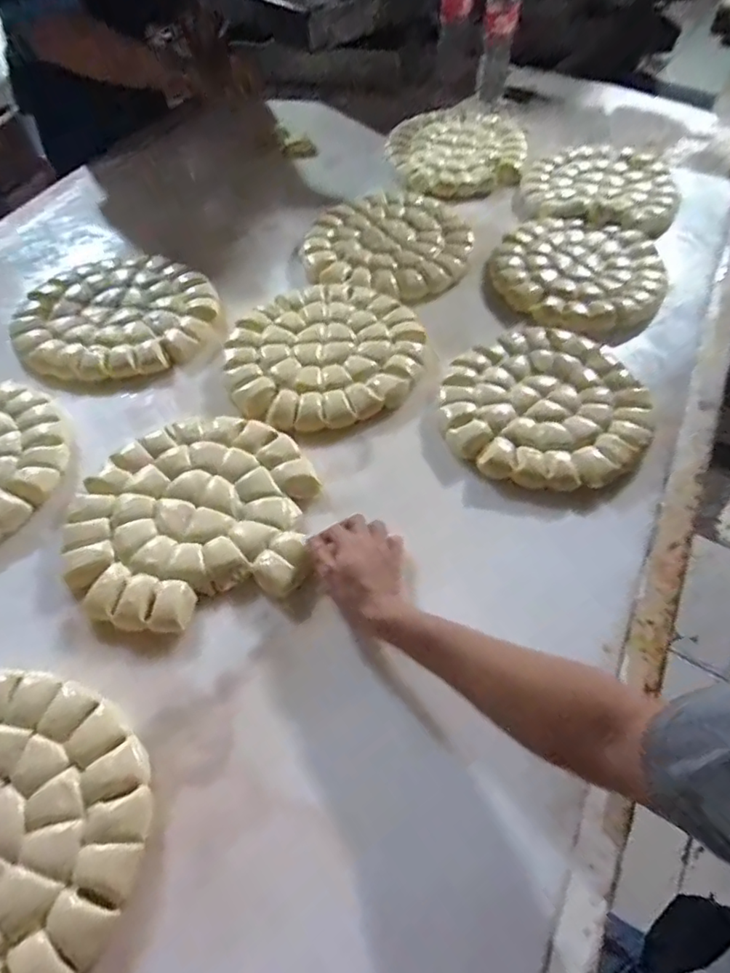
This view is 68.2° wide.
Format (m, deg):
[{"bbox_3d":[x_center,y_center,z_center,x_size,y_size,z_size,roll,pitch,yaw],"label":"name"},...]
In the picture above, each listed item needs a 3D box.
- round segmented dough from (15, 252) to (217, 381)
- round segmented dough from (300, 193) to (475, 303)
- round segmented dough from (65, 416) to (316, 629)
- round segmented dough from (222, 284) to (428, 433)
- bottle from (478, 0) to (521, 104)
[{"bbox_3d":[-0.372,-0.263,0.811,0.290,0.027,0.253,-10,60,-8],"label":"round segmented dough"},{"bbox_3d":[0.039,-0.415,0.916,0.273,0.036,0.242,9,59,4],"label":"round segmented dough"},{"bbox_3d":[-0.196,0.025,0.616,0.274,0.029,0.249,-14,60,-10],"label":"round segmented dough"},{"bbox_3d":[-0.058,-0.193,0.772,0.277,0.029,0.255,1,59,-1],"label":"round segmented dough"},{"bbox_3d":[0.281,-0.956,1.131,0.064,0.201,0.070,-1,57,-1],"label":"bottle"}]

